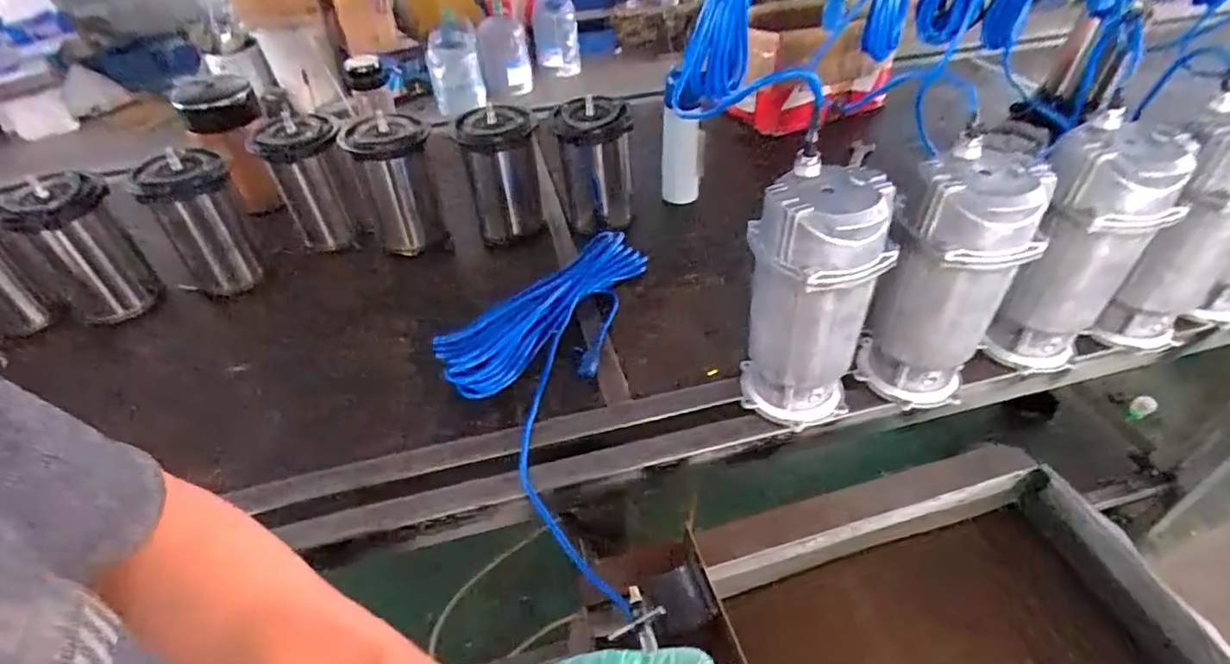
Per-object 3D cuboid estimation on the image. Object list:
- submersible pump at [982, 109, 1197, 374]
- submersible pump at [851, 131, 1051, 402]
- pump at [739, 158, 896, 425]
[{"bbox_3d":[0.554,-0.089,0.735,0.129,0.292,0.117,25,49,27],"label":"submersible pump"},{"bbox_3d":[0.379,-0.047,0.701,0.130,0.298,0.109,17,46,20],"label":"submersible pump"},{"bbox_3d":[0.220,-0.030,0.693,0.128,0.293,0.113,-6,43,-3],"label":"pump"}]

